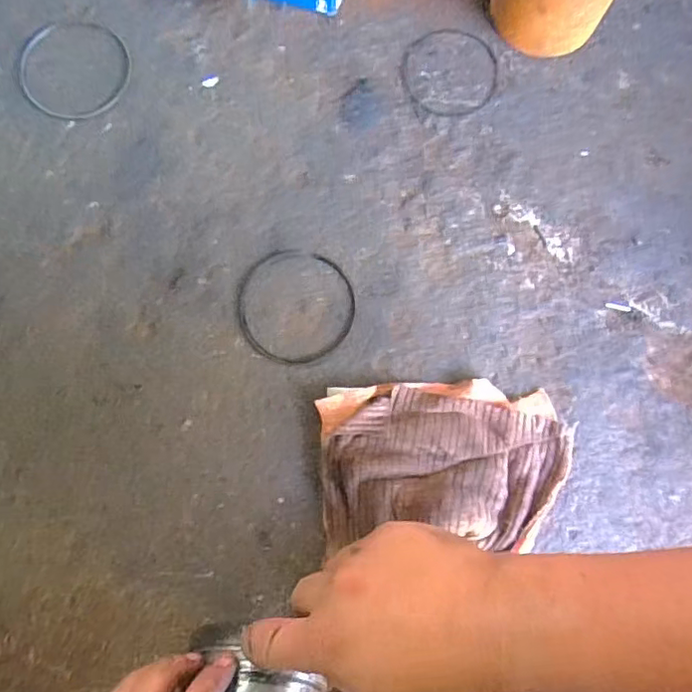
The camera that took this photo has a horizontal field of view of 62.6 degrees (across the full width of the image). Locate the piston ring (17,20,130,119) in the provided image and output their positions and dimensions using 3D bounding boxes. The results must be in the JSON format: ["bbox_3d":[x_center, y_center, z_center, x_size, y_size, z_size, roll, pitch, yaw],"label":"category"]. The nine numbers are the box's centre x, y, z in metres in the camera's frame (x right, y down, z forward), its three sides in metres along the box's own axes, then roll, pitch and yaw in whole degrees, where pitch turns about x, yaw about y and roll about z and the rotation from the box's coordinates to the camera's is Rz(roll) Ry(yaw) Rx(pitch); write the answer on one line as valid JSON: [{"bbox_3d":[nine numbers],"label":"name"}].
[{"bbox_3d":[-0.242,-0.247,0.508,0.095,0.005,0.097,0,80,-1],"label":"piston ring"}]

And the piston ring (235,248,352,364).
[{"bbox_3d":[-0.041,-0.033,0.474,0.095,0.004,0.095,0,80,-1],"label":"piston ring"}]

